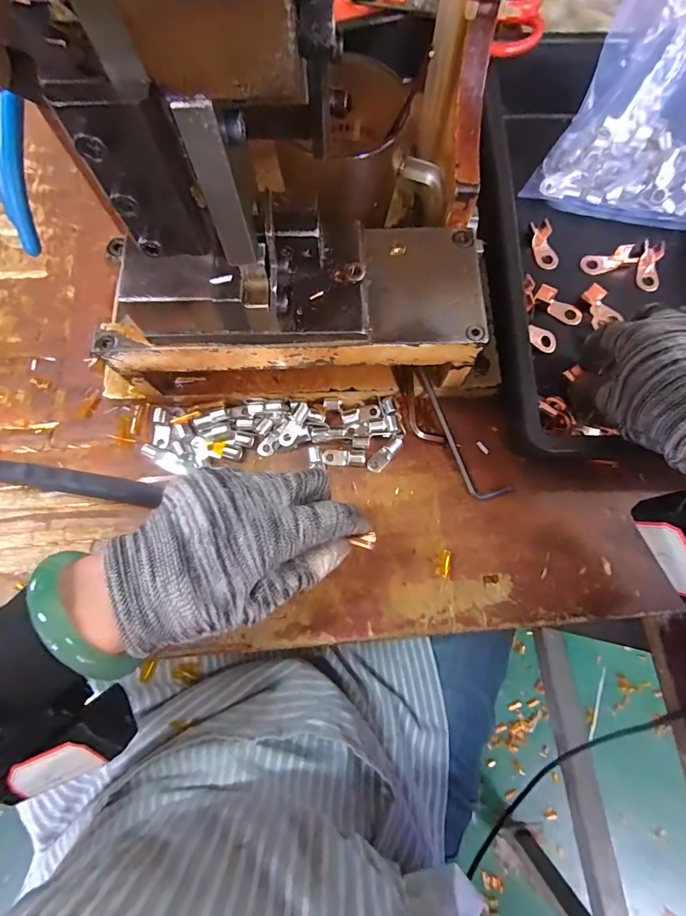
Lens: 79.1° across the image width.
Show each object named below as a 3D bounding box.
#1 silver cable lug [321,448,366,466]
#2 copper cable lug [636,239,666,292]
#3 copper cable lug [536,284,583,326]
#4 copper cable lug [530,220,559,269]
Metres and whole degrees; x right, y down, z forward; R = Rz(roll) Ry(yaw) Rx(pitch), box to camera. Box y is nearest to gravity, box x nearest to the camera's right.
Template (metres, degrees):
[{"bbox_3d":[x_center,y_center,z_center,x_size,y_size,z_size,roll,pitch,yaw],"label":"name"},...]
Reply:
[{"bbox_3d":[0.001,-0.001,0.314,0.031,0.010,0.012,0,83,1],"label":"silver cable lug"},{"bbox_3d":[0.263,-0.164,0.356,0.018,0.008,0.043,9,91,2],"label":"copper cable lug"},{"bbox_3d":[0.178,-0.126,0.342,0.020,0.005,0.042,-43,80,-10],"label":"copper cable lug"},{"bbox_3d":[0.175,-0.184,0.360,0.018,0.012,0.042,-11,76,-3],"label":"copper cable lug"}]

